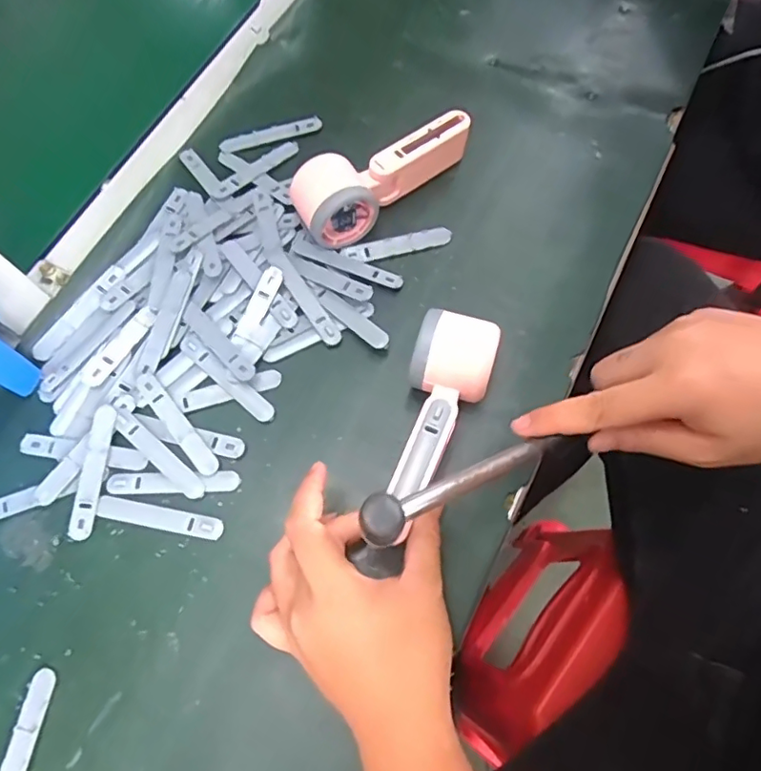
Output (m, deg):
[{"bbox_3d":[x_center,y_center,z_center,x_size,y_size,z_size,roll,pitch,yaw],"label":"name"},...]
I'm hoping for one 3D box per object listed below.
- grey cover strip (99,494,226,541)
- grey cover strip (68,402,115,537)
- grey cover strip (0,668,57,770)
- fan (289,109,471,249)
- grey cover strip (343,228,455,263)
[{"bbox_3d":[-0.156,0.093,0.395,0.090,0.004,0.015,11,69,5],"label":"grey cover strip"},{"bbox_3d":[-0.207,0.061,0.406,0.015,0.006,0.095,3,69,2],"label":"grey cover strip"},{"bbox_3d":[-0.224,0.229,0.346,0.017,0.008,0.095,6,69,3],"label":"grey cover strip"},{"bbox_3d":[0.005,-0.174,0.466,0.158,0.044,0.056,-29,71,-10],"label":"fan"},{"bbox_3d":[0.015,-0.117,0.468,0.090,0.004,0.017,-13,69,-4],"label":"grey cover strip"}]

